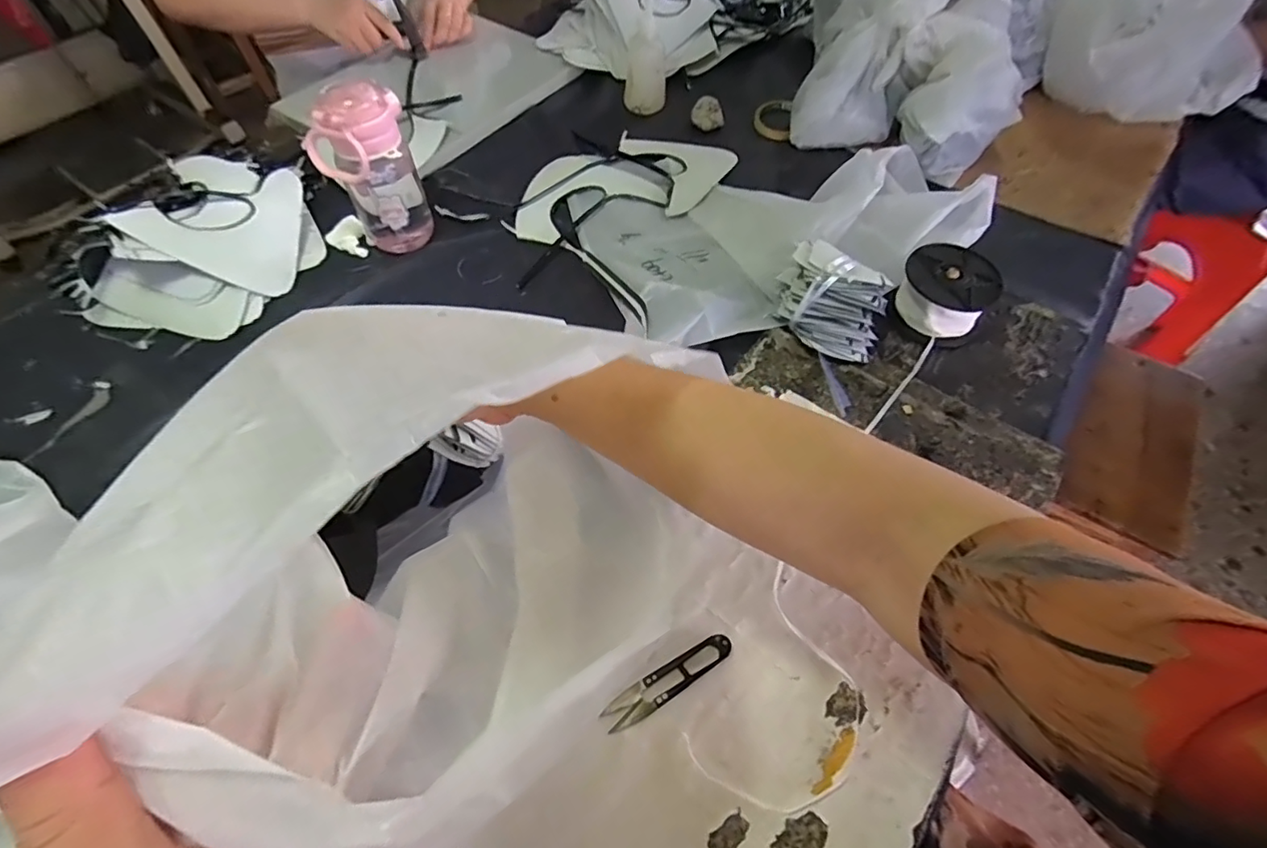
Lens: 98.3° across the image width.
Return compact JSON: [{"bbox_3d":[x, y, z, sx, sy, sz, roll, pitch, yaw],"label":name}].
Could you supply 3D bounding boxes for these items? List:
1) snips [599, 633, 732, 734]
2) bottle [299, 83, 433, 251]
[{"bbox_3d":[0.026,0.184,0.394,0.102,0.009,0.023,-29,63,-17],"label":"snips"},{"bbox_3d":[-0.288,-0.272,0.610,0.101,0.168,0.065,-22,61,-14],"label":"bottle"}]

